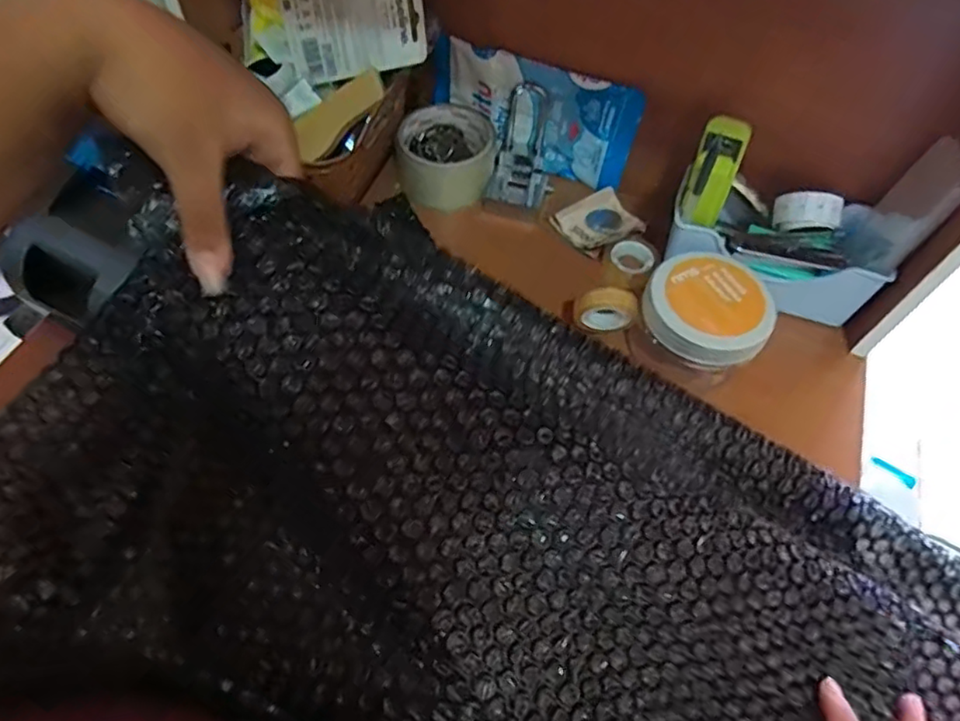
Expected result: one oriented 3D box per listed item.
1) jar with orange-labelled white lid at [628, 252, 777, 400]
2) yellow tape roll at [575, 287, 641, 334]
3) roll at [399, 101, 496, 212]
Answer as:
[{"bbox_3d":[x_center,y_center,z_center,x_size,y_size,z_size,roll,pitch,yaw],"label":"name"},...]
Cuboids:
[{"bbox_3d":[0.164,-0.027,0.461,0.085,0.060,0.079,2,58,-3],"label":"jar with orange-labelled white lid"},{"bbox_3d":[0.095,-0.037,0.464,0.047,0.039,0.014,2,58,-3],"label":"yellow tape roll"},{"bbox_3d":[-0.031,-0.181,0.557,0.083,0.047,0.091,2,58,-3],"label":"roll"}]

